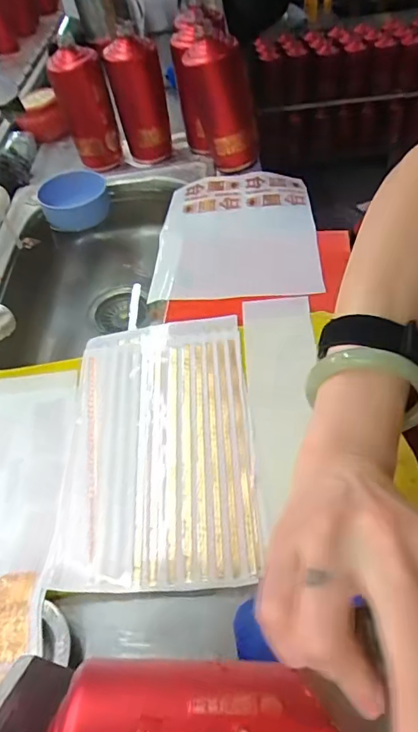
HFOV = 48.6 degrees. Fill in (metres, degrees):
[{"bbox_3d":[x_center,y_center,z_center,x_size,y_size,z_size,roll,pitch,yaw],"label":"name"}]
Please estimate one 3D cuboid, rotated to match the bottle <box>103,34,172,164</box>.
[{"bbox_3d":[-0.112,-0.432,0.767,0.084,0.171,0.074,-14,51,-4],"label":"bottle"}]

